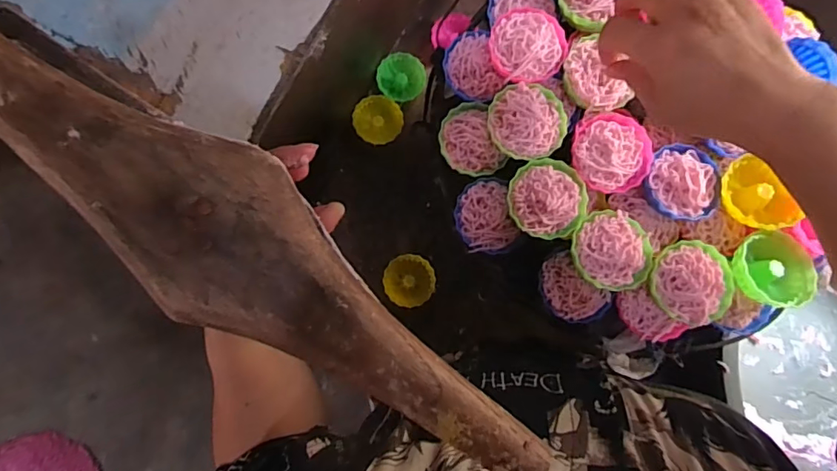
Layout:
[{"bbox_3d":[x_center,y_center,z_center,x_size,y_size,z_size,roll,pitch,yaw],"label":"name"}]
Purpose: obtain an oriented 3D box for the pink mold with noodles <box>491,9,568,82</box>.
[{"bbox_3d":[0.086,-0.150,0.400,0.058,0.031,0.059,0,82,-3],"label":"pink mold with noodles"}]

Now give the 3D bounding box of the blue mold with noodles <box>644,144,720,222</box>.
[{"bbox_3d":[0.209,-0.042,0.391,0.062,0.032,0.060,0,82,-3],"label":"blue mold with noodles"}]

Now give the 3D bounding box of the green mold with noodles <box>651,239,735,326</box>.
[{"bbox_3d":[0.205,0.036,0.379,0.059,0.032,0.060,0,82,-3],"label":"green mold with noodles"}]

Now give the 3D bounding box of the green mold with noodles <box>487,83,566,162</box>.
[{"bbox_3d":[0.085,-0.089,0.393,0.060,0.029,0.059,0,82,-3],"label":"green mold with noodles"}]

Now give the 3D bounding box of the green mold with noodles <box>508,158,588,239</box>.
[{"bbox_3d":[0.098,-0.028,0.384,0.058,0.025,0.059,0,82,-3],"label":"green mold with noodles"}]

